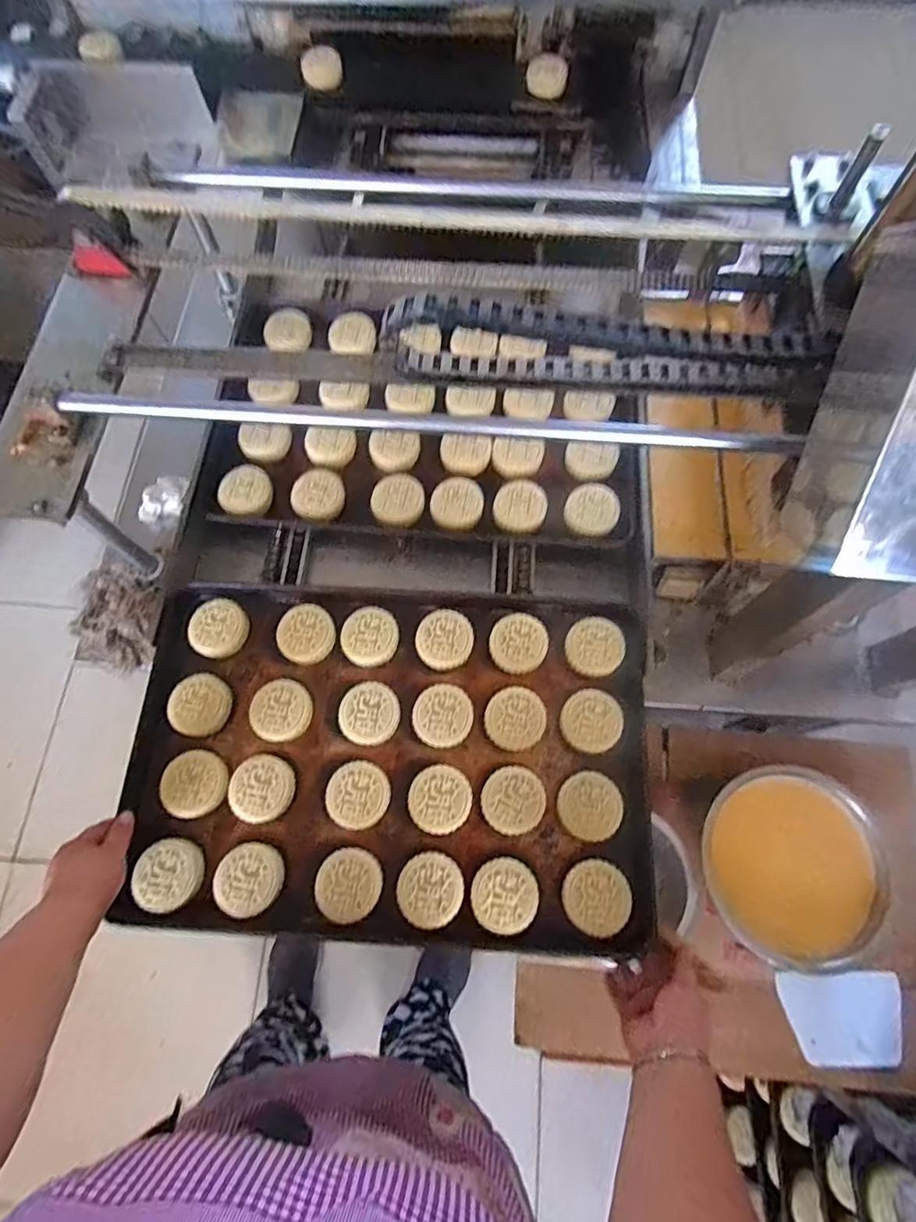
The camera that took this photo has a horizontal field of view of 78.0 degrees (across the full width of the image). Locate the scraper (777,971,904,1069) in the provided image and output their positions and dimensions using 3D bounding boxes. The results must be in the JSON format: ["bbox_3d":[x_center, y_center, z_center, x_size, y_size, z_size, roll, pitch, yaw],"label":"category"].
[{"bbox_3d":[0.480,0.506,0.702,0.144,0.012,0.104,-2,79,2],"label":"scraper"}]

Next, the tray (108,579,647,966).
[{"bbox_3d":[-0.080,0.166,0.671,0.588,0.042,0.395,4,68,2],"label":"tray"}]

